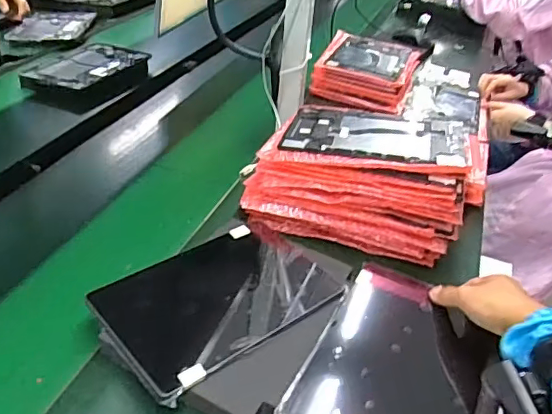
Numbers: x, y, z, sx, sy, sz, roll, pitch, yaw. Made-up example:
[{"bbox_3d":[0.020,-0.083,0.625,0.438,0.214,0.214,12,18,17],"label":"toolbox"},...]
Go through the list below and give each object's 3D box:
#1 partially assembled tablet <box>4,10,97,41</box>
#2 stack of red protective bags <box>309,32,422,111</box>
[{"bbox_3d":[-0.576,-0.473,1.447,0.172,0.022,0.216,5,34,-3],"label":"partially assembled tablet"},{"bbox_3d":[0.211,-0.312,1.293,0.212,0.081,0.309,16,35,12],"label":"stack of red protective bags"}]

